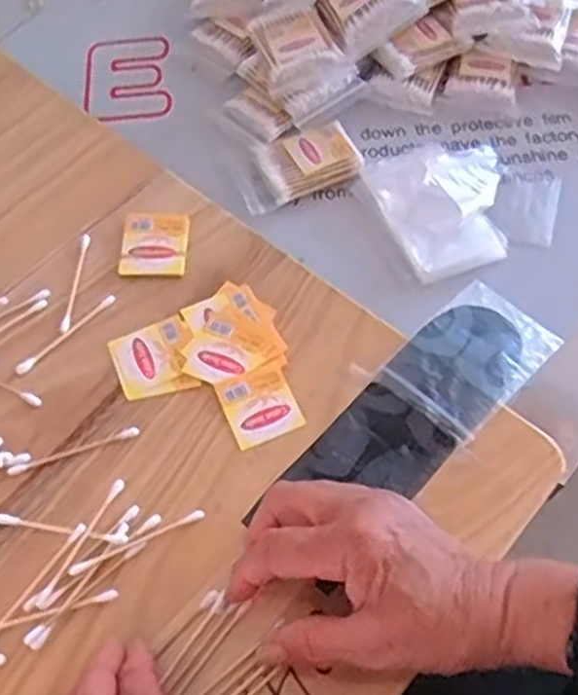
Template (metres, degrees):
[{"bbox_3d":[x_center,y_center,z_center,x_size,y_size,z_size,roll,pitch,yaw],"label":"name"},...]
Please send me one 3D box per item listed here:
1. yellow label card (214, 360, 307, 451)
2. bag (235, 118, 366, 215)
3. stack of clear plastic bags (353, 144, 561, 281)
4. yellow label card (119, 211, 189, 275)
[{"bbox_3d":[-0.017,0.032,0.443,0.040,0.004,0.043,-21,63,-12],"label":"yellow label card"},{"bbox_3d":[0.006,-0.135,0.579,0.093,0.019,0.052,-26,64,-12],"label":"bag"},{"bbox_3d":[0.133,-0.114,0.568,0.132,0.022,0.116,-20,63,-10],"label":"stack of clear plastic bags"},{"bbox_3d":[-0.085,-0.066,0.489,0.041,0.006,0.046,1,60,0],"label":"yellow label card"}]

